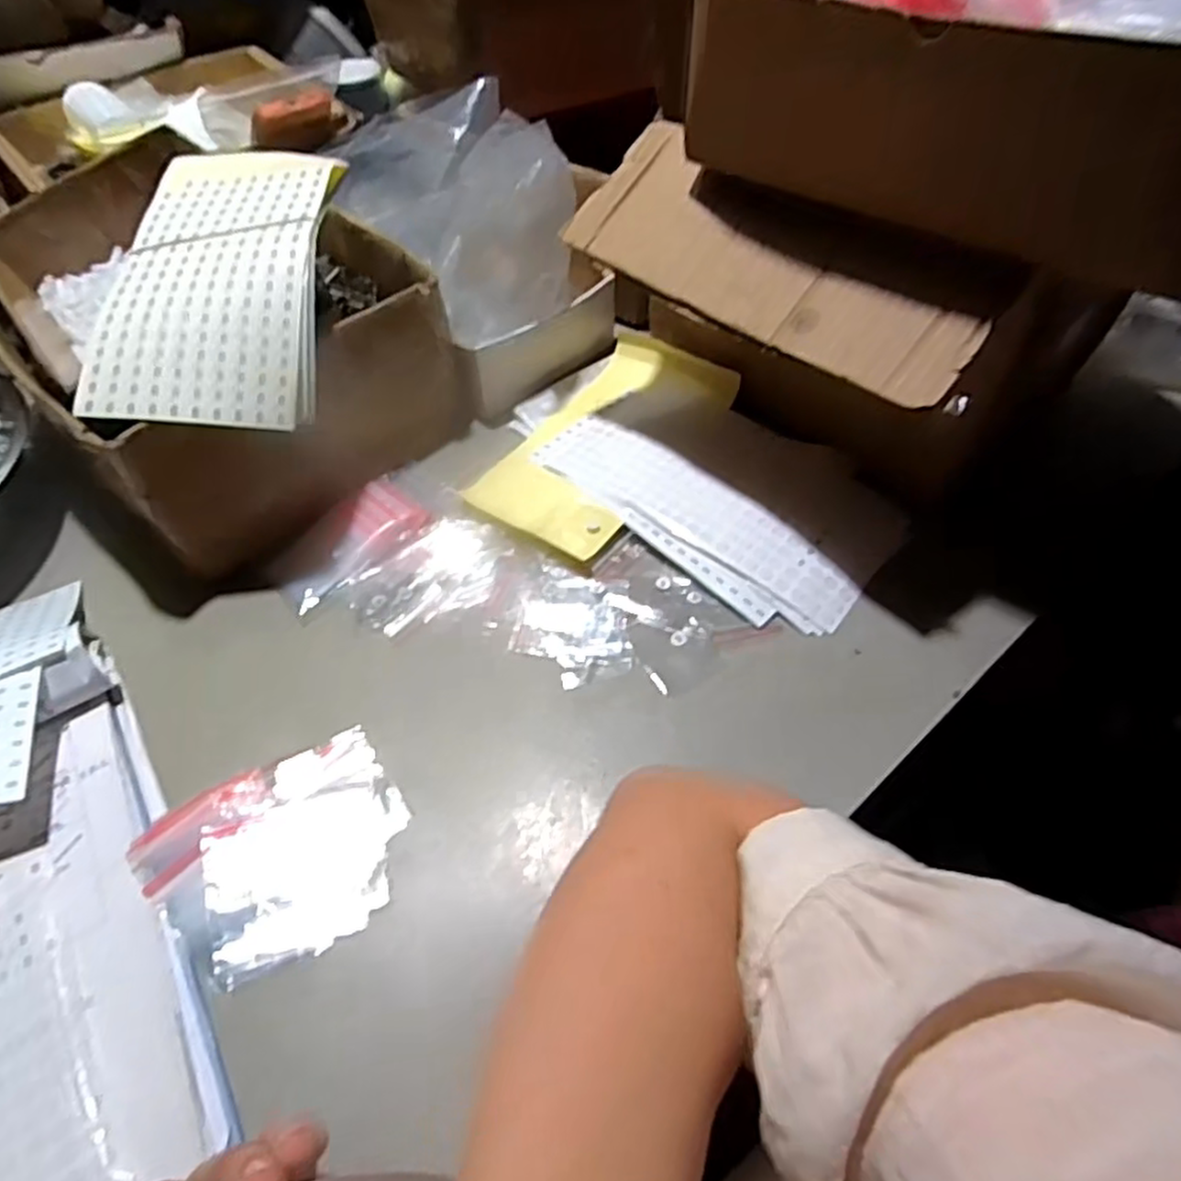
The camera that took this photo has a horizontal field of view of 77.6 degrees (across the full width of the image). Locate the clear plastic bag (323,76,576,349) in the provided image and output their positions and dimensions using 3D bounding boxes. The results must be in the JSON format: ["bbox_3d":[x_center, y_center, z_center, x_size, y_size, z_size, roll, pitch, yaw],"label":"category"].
[{"bbox_3d":[-0.109,-0.315,0.610,0.116,0.139,0.217,-31,57,-19],"label":"clear plastic bag"}]

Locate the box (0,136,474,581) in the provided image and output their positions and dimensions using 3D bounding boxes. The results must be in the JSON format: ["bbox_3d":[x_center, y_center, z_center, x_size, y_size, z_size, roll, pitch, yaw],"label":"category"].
[{"bbox_3d":[-0.277,-0.197,0.572,0.270,0.143,0.310,-33,58,-20],"label":"box"}]

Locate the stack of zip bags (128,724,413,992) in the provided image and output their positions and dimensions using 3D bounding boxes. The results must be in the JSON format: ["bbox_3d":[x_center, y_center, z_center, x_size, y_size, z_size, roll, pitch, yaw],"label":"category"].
[{"bbox_3d":[-0.168,0.140,0.398,0.129,0.014,0.108,-30,57,-19],"label":"stack of zip bags"}]

